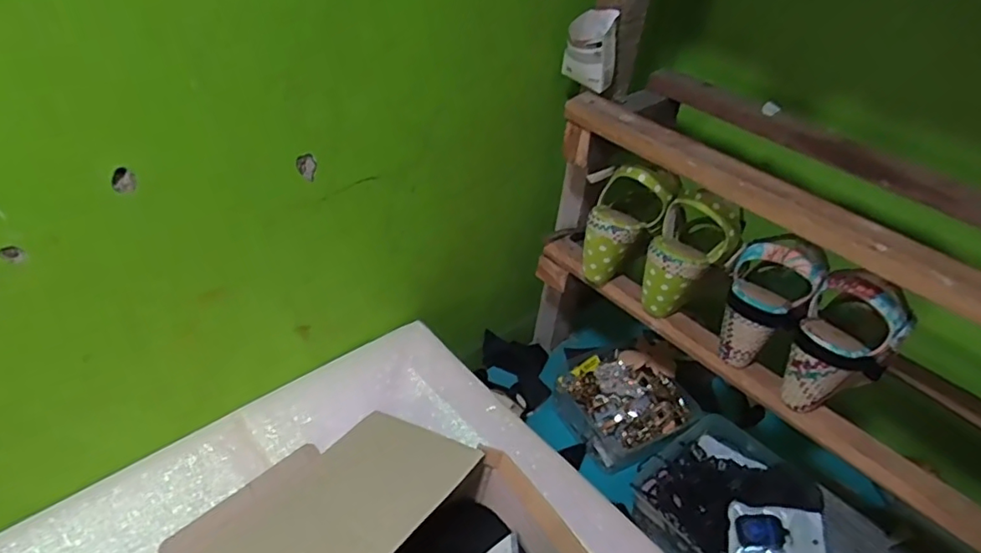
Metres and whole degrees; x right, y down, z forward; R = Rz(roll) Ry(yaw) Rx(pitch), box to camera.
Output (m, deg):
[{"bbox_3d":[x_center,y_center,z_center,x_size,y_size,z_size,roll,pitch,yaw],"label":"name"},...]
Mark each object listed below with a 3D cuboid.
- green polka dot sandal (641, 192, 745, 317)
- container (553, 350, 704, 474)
[{"bbox_3d":[0.220,-0.022,0.652,0.083,0.133,0.074,23,41,18],"label":"green polka dot sandal"},{"bbox_3d":[0.190,0.181,0.841,0.152,0.061,0.156,-18,45,-29],"label":"container"}]

